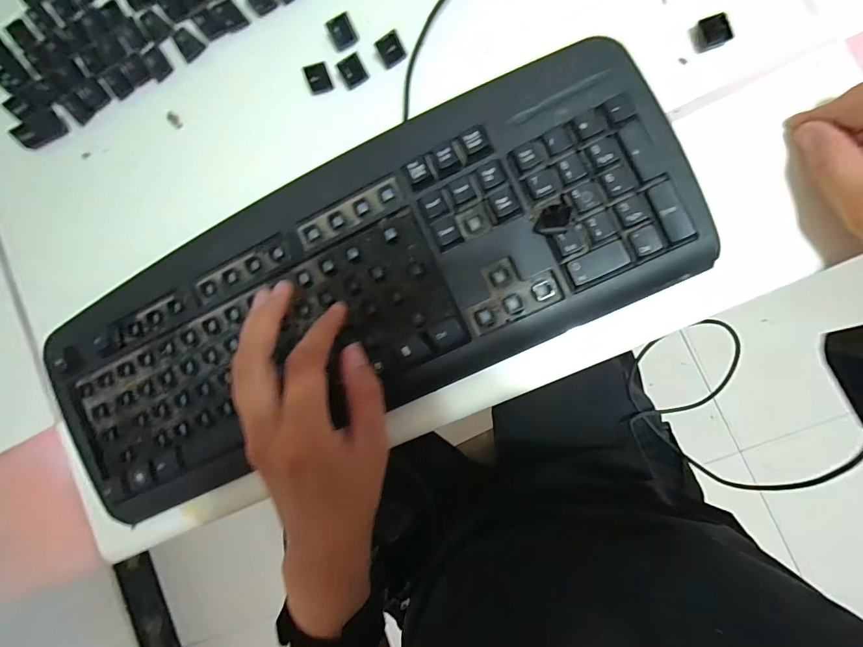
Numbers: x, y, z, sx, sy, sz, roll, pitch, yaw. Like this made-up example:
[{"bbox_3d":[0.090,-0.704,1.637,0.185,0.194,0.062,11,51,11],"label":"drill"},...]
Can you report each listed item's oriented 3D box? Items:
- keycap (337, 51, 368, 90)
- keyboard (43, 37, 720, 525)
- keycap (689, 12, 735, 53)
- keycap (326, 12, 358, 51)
[{"bbox_3d":[-0.055,-0.176,0.273,0.016,0.012,0.016,-26,84,8],"label":"keycap"},{"bbox_3d":[-0.059,-0.020,0.260,0.430,0.023,0.165,-22,84,9],"label":"keyboard"},{"bbox_3d":[0.170,-0.176,0.239,0.021,0.008,0.016,-16,86,9],"label":"keycap"},{"bbox_3d":[-0.062,-0.203,0.274,0.017,0.011,0.014,-26,84,8],"label":"keycap"}]

